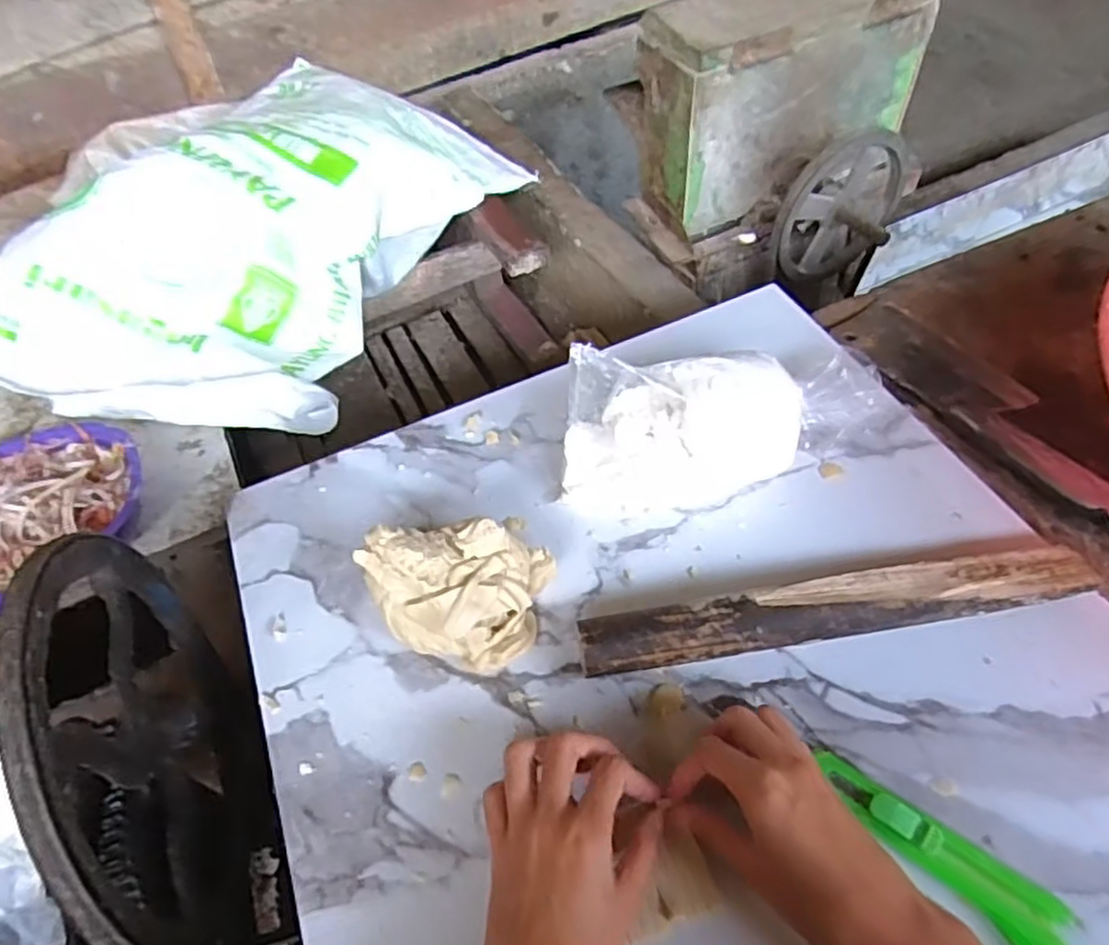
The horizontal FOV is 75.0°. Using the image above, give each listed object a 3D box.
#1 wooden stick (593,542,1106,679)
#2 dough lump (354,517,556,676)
[{"bbox_3d":[0.165,0.085,0.434,0.296,0.035,0.036,-8,52,-2],"label":"wooden stick"},{"bbox_3d":[-0.061,0.067,0.456,0.107,0.067,0.089,13,55,13],"label":"dough lump"}]

